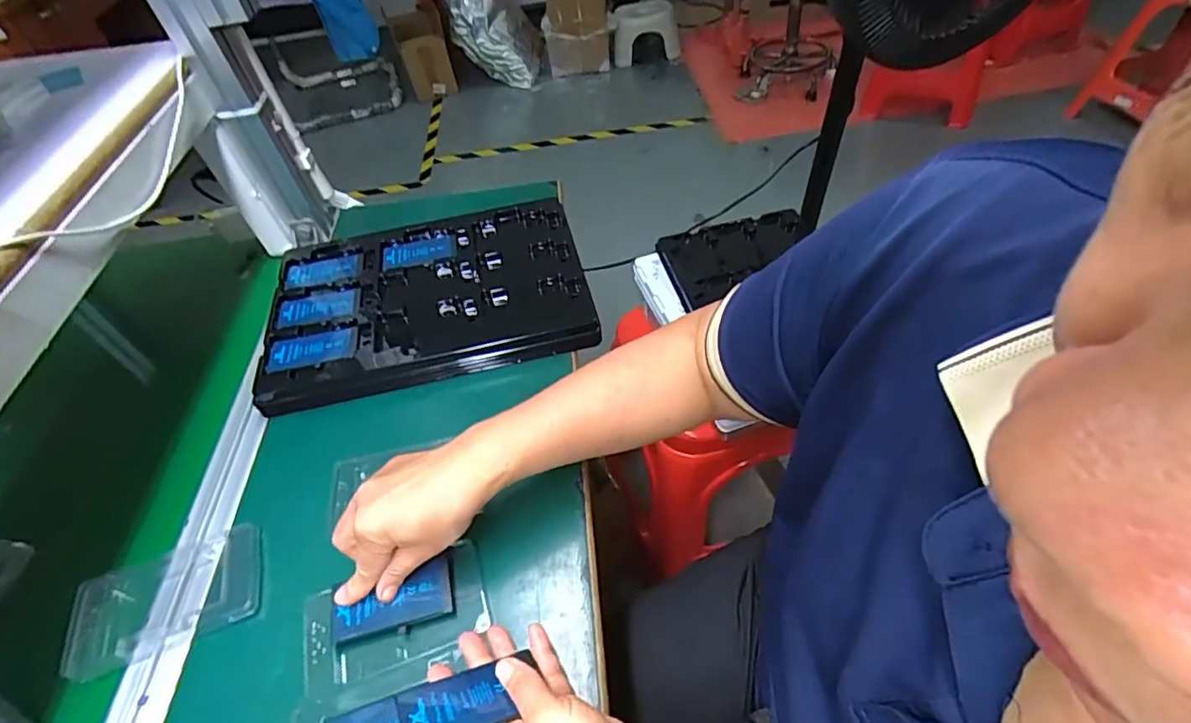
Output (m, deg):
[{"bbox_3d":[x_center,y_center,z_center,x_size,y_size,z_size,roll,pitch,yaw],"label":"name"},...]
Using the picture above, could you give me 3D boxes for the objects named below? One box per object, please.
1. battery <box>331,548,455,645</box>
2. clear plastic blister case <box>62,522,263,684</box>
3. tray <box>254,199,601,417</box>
[{"bbox_3d":[-0.146,0.173,0.410,0.086,0.005,0.037,-15,72,-7],"label":"battery"},{"bbox_3d":[-0.326,0.183,0.440,0.133,0.024,0.080,-19,50,-9],"label":"clear plastic blister case"},{"bbox_3d":[-0.178,-0.075,0.616,0.329,0.041,0.225,-13,49,-3],"label":"tray"}]

